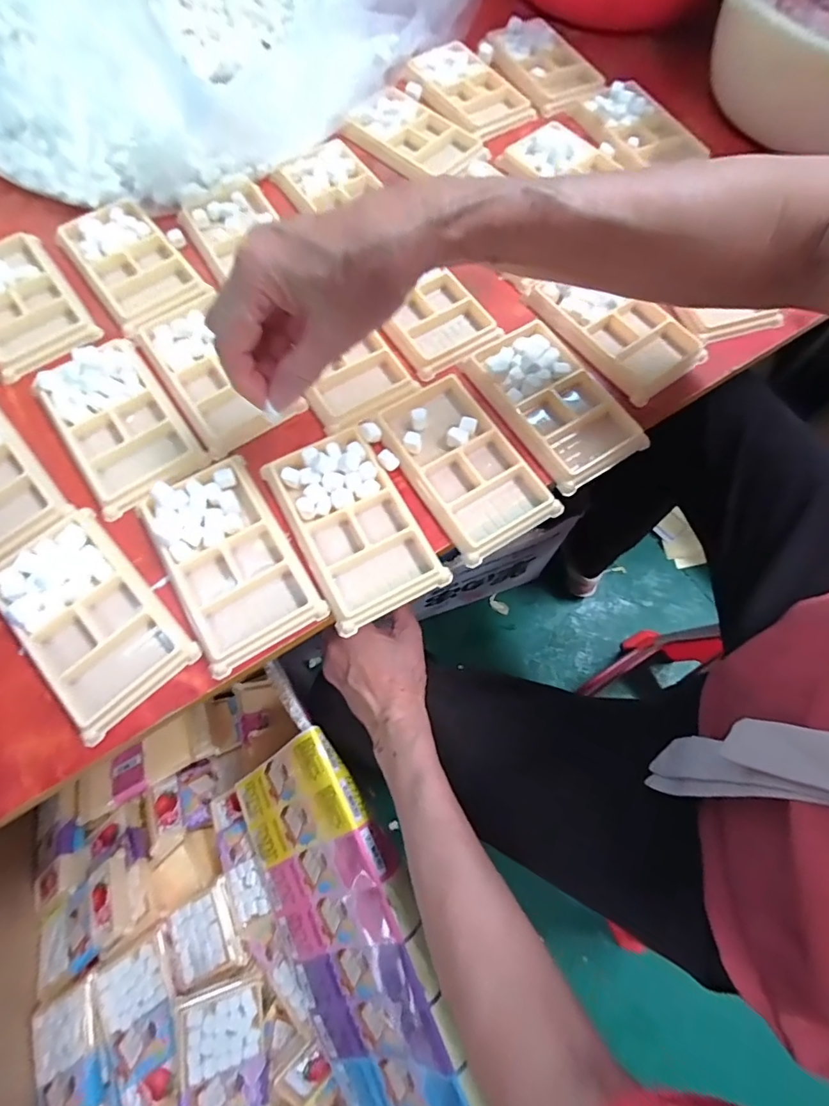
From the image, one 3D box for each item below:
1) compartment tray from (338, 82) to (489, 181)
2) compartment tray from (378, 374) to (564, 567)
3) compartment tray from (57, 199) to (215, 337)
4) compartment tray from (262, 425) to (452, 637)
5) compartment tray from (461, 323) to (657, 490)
[{"bbox_3d":[-0.001,-0.398,0.482,0.123,0.020,0.075,39,75,12],"label":"compartment tray"},{"bbox_3d":[0.036,-0.065,0.361,0.082,0.016,0.134,-30,74,-10],"label":"compartment tray"},{"bbox_3d":[-0.234,-0.239,0.419,0.072,0.015,0.139,-35,75,-12],"label":"compartment tray"},{"bbox_3d":[-0.041,-0.022,0.340,0.079,0.011,0.132,-27,73,-9],"label":"compartment tray"},{"bbox_3d":[0.104,-0.116,0.376,0.077,0.012,0.134,-32,74,-11],"label":"compartment tray"}]

